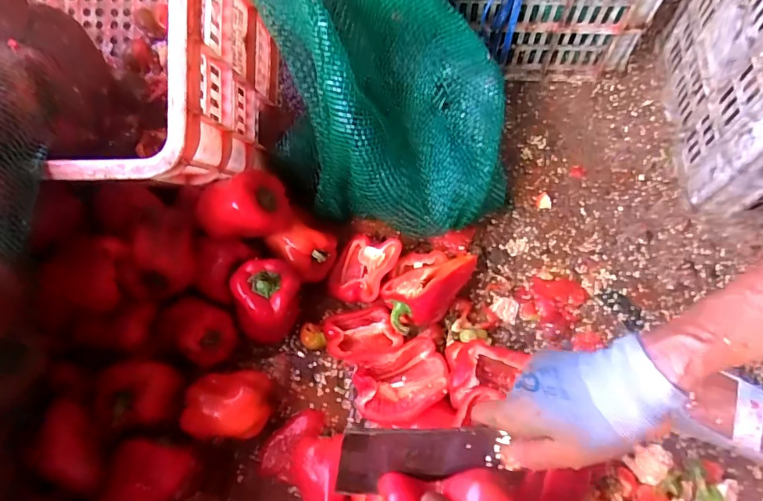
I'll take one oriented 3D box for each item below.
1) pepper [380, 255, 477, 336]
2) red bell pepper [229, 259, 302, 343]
[{"bbox_3d":[0.057,0.042,0.574,0.072,0.069,0.136,41,72,18],"label":"pepper"},{"bbox_3d":[-0.134,0.066,0.545,0.077,0.093,0.098,1,68,2],"label":"red bell pepper"}]

